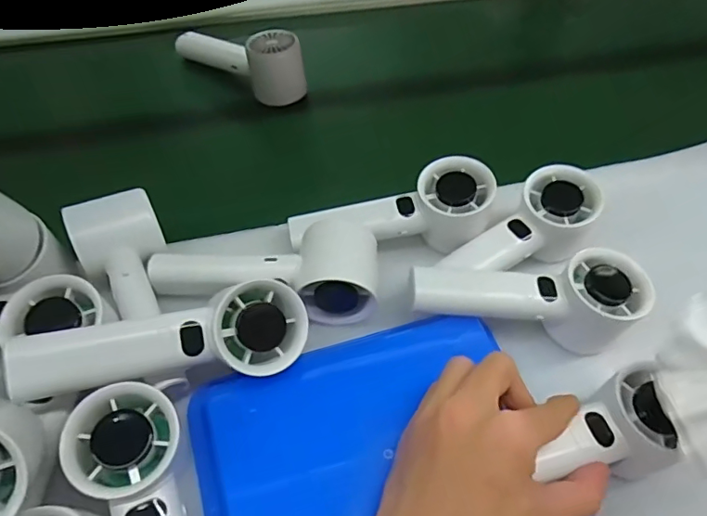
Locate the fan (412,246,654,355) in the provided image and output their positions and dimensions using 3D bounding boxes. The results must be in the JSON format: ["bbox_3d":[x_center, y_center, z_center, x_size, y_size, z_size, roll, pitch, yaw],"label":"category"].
[{"bbox_3d":[0.120,0.040,0.363,0.156,0.053,0.061,-5,53,-8],"label":"fan"}]

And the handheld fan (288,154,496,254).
[{"bbox_3d":[0.031,-0.031,0.412,0.160,0.059,0.059,-12,53,3],"label":"handheld fan"}]

